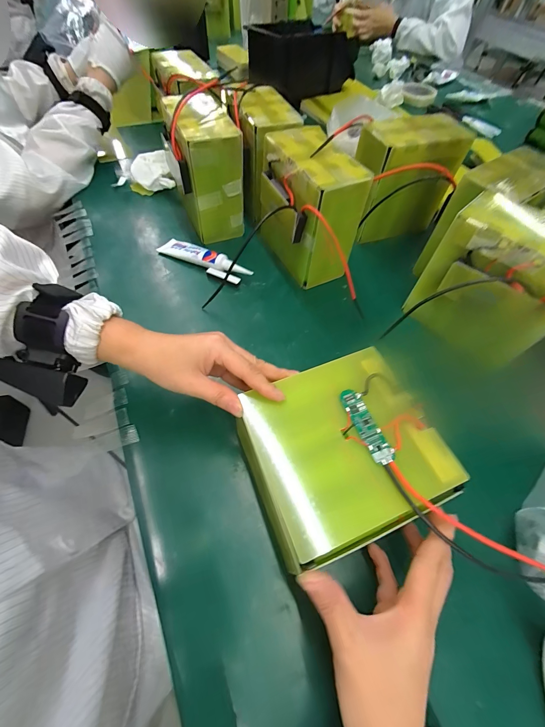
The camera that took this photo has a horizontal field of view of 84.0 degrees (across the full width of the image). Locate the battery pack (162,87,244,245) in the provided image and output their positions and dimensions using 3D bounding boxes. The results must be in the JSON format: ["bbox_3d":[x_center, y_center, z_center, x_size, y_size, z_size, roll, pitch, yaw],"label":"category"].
[{"bbox_3d":[-0.101,-0.290,0.455,0.097,0.150,0.129,-12,60,-8],"label":"battery pack"}]

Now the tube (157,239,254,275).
[{"bbox_3d":[-0.100,-0.159,0.452,0.153,0.020,0.033,22,60,11],"label":"tube"}]

